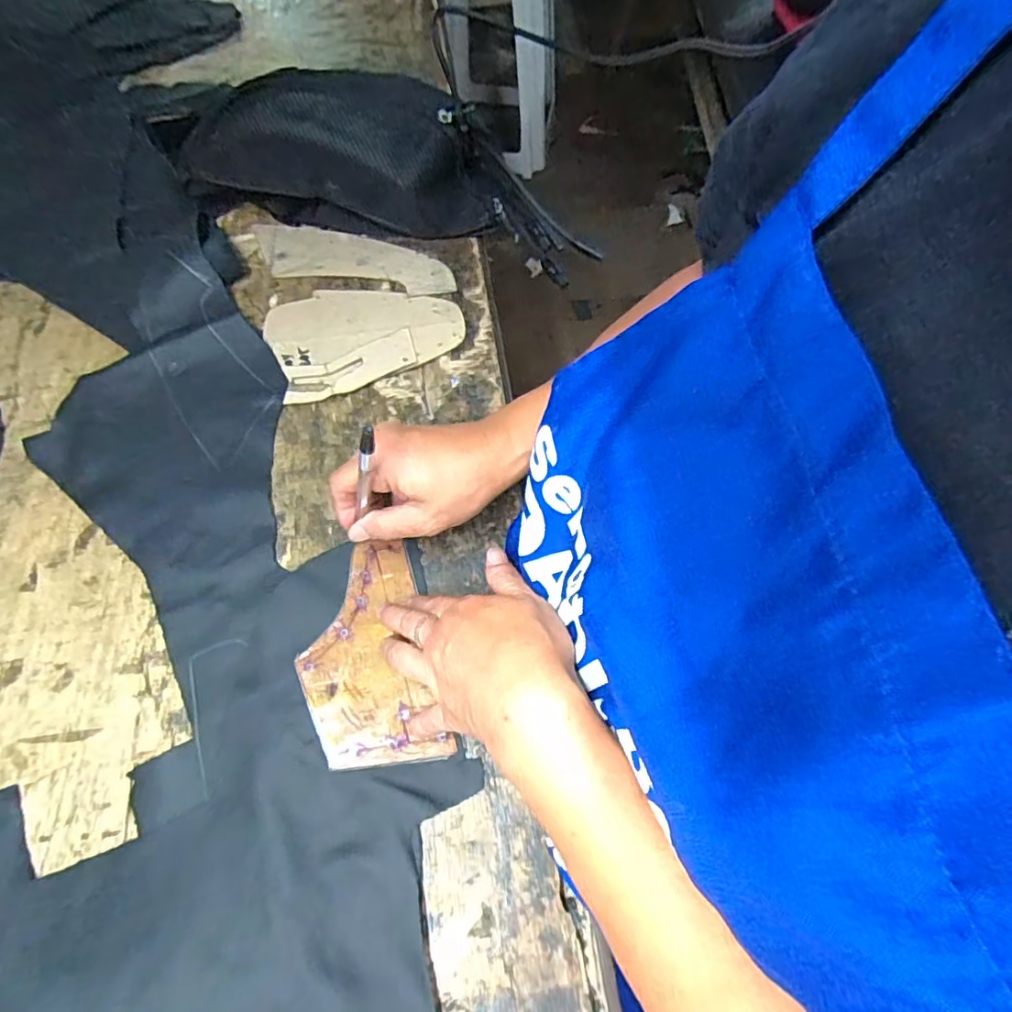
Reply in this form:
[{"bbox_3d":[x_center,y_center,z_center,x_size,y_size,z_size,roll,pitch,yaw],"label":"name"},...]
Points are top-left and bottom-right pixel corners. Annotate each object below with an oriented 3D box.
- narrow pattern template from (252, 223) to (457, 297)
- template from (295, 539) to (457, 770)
[{"bbox_3d":[-0.140,-0.226,0.505,0.188,0.005,0.064,9,65,3],"label":"narrow pattern template"},{"bbox_3d":[-0.089,0.093,0.353,0.077,0.004,0.141,-13,65,-14],"label":"template"}]

